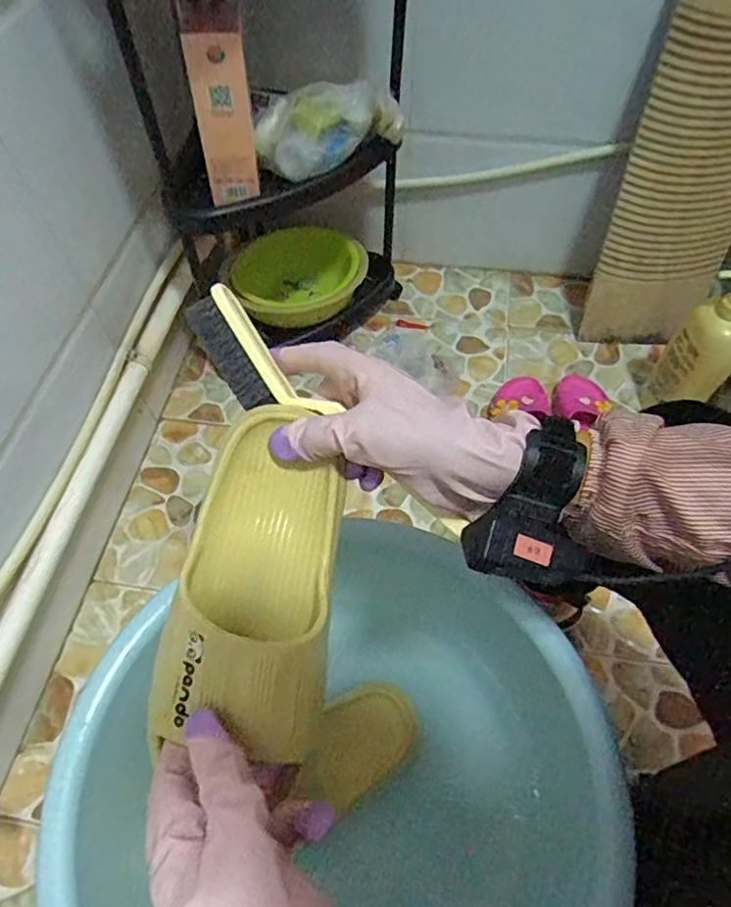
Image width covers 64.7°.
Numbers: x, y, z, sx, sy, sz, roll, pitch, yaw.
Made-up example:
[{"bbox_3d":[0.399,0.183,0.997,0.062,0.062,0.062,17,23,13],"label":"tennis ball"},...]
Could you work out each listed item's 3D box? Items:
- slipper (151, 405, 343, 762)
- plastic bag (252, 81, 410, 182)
[{"bbox_3d":[-0.064,0.069,0.343,0.092,0.049,0.193,2,65,2],"label":"slipper"},{"bbox_3d":[-0.046,-0.433,0.779,0.187,0.095,0.082,8,58,5],"label":"plastic bag"}]

